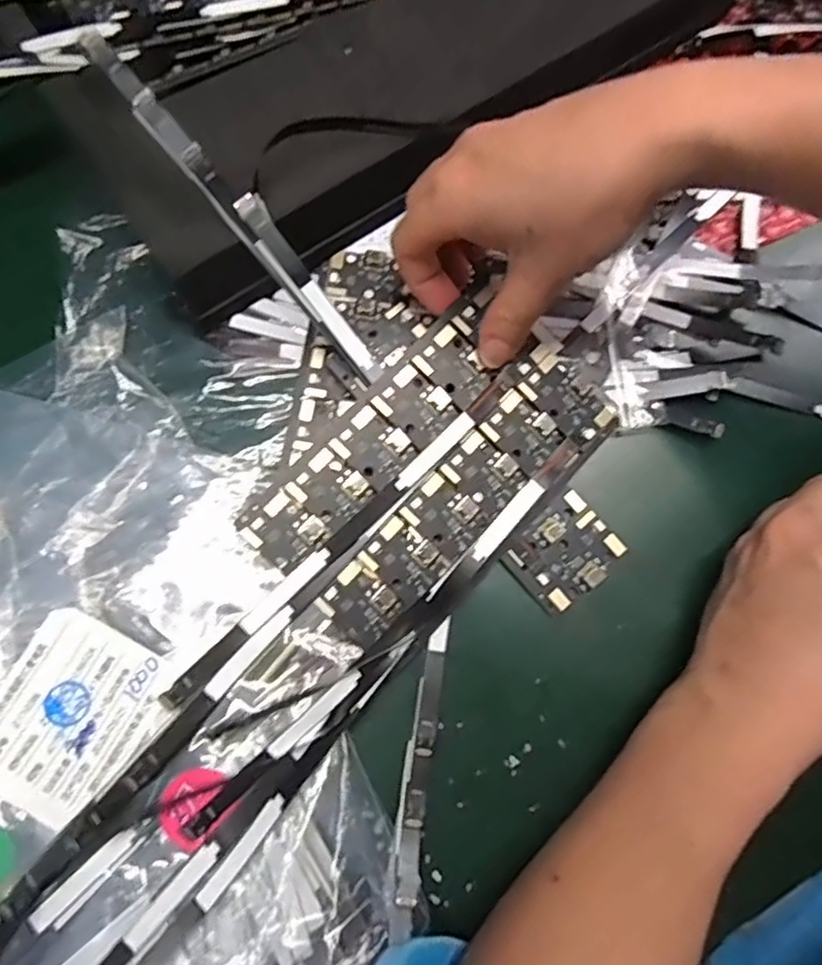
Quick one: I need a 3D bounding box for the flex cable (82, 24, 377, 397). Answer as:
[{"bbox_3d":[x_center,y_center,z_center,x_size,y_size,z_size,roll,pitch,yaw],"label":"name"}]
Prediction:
[{"bbox_3d":[-0.058,-0.093,0.220,0.012,0.010,0.142,-44,104,-11],"label":"flex cable"}]

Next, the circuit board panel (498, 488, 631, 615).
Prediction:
[{"bbox_3d":[0.059,0.027,0.236,0.040,0.004,0.033,-42,81,-11],"label":"circuit board panel"}]

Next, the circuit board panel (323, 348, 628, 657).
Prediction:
[{"bbox_3d":[0.021,0.003,0.232,0.132,0.008,0.037,-43,81,-11],"label":"circuit board panel"}]

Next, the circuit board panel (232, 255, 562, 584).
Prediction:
[{"bbox_3d":[-0.002,-0.020,0.232,0.039,0.004,0.136,44,80,-2],"label":"circuit board panel"}]

